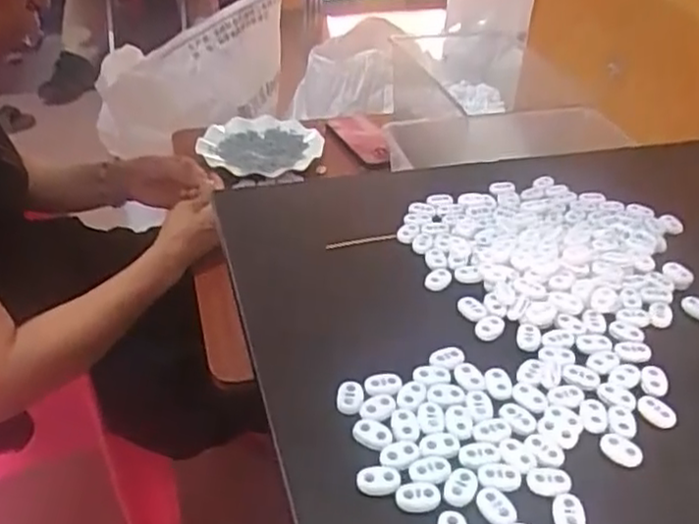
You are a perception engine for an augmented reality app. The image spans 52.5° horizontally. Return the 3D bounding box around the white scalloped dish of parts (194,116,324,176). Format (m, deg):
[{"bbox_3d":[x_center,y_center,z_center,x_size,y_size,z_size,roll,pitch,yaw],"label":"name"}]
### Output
[{"bbox_3d":[-0.134,-0.176,1.081,0.173,0.022,0.197,-23,43,-30],"label":"white scalloped dish of parts"}]

